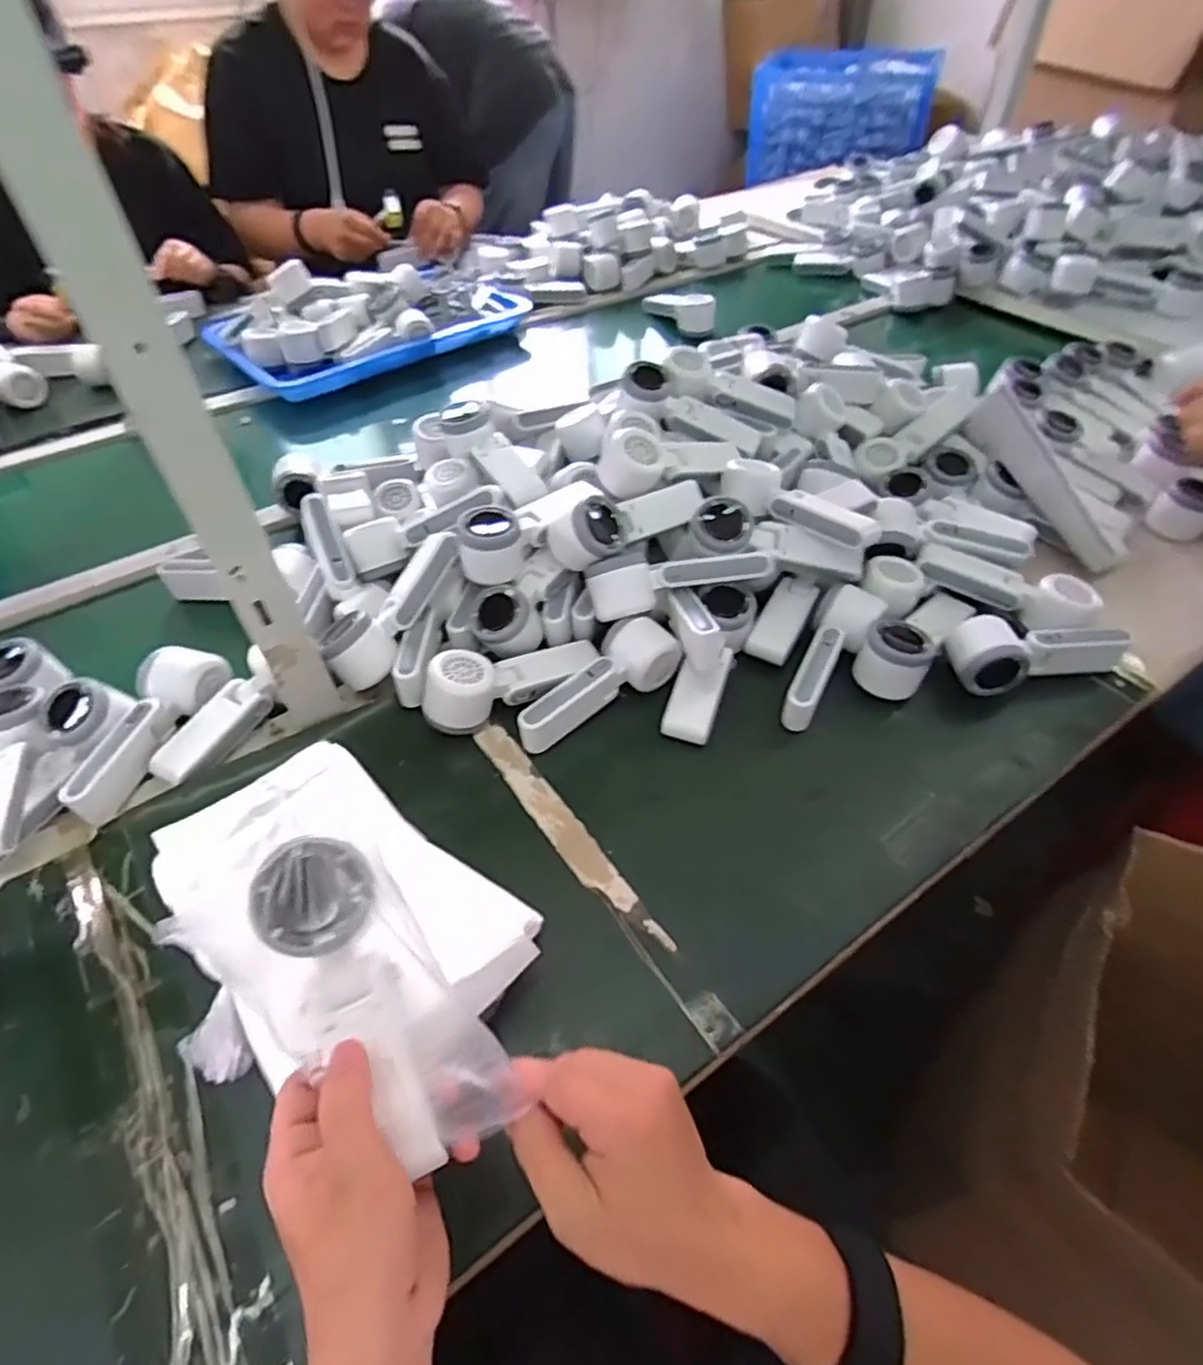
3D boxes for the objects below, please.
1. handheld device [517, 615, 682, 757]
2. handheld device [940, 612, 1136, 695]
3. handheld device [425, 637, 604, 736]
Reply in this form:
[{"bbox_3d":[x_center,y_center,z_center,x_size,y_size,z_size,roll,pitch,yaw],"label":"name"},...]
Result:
[{"bbox_3d":[-0.005,-0.003,0.631,0.165,0.045,0.061,-27,53,-22],"label":"handheld device"},{"bbox_3d":[0.400,-0.018,0.646,0.156,0.062,0.055,5,48,5],"label":"handheld device"},{"bbox_3d":[-0.078,-0.011,0.630,0.165,0.052,0.048,-22,51,-19],"label":"handheld device"}]

